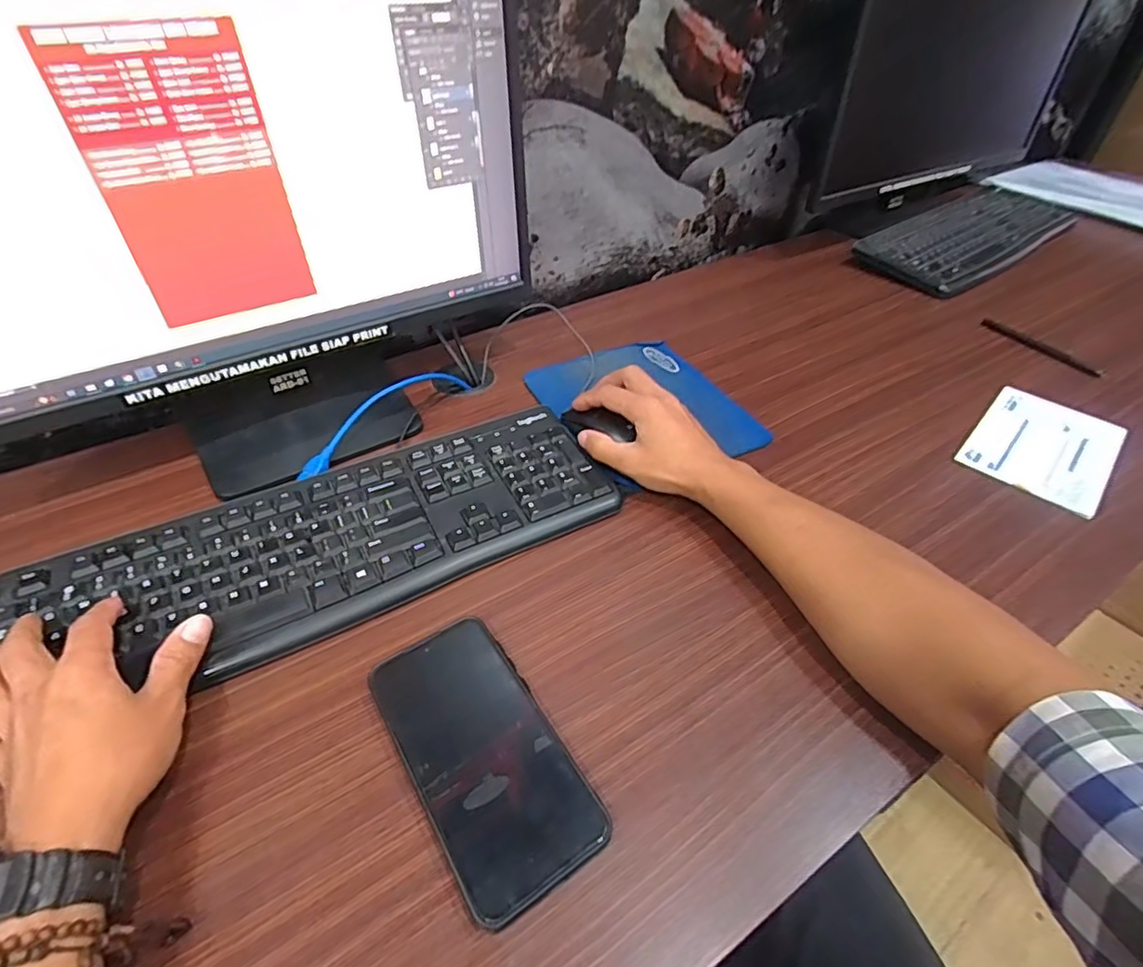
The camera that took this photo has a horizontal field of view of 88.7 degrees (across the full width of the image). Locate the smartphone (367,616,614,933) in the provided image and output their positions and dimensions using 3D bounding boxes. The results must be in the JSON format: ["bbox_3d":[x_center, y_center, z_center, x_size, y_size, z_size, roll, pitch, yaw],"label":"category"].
[{"bbox_3d":[-0.052,0.151,0.336,0.080,0.010,0.157,-29,52,-19],"label":"smartphone"}]

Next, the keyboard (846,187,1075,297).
[{"bbox_3d":[0.604,-0.377,0.874,0.453,0.028,0.151,-29,60,-27],"label":"keyboard"}]

